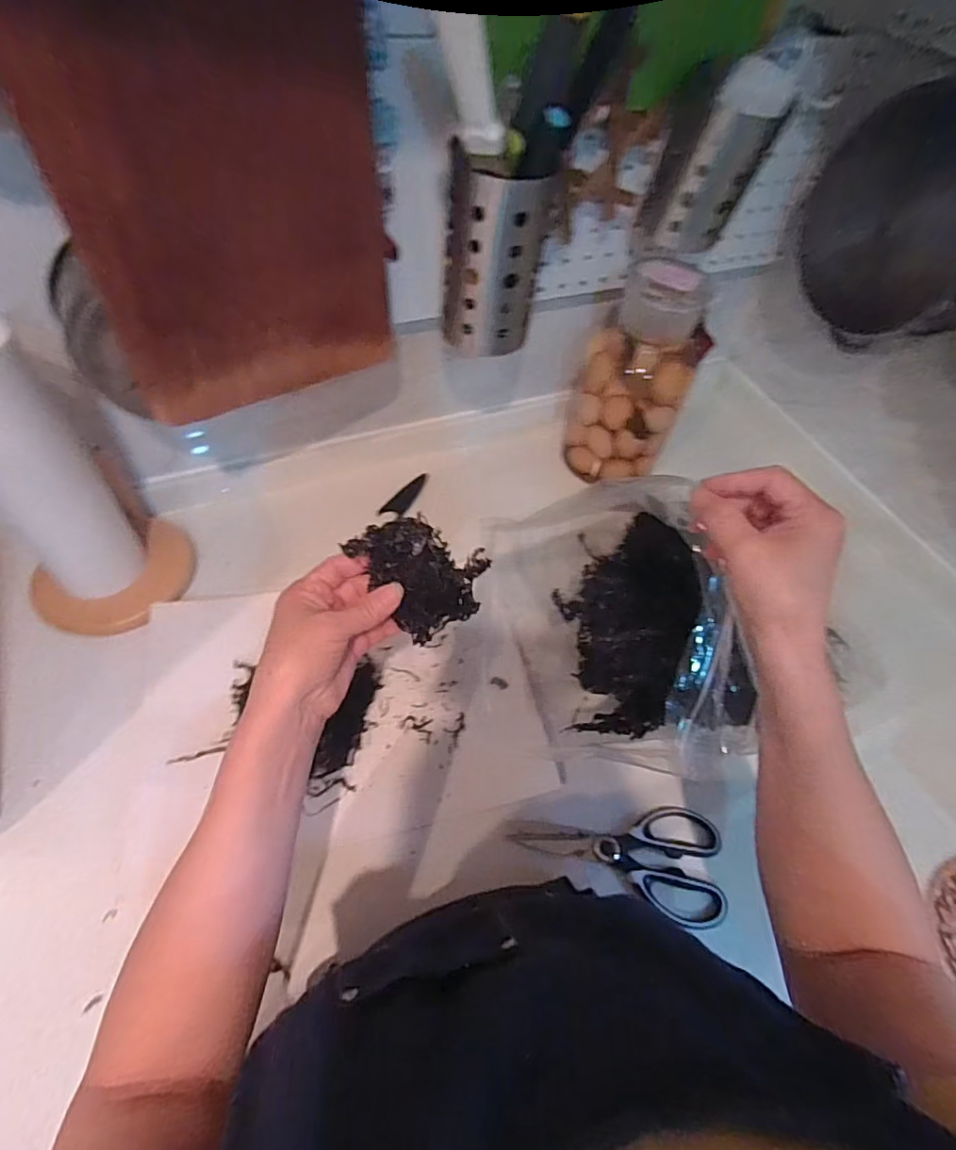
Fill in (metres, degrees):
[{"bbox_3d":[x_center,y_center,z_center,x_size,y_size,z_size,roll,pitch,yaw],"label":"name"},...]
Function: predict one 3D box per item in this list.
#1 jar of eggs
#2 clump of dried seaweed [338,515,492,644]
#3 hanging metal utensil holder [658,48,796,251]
[{"bbox_3d":[0.206,-0.260,0.723,0.149,0.270,0.119,17,54,6],"label":"jar of eggs"},{"bbox_3d":[-0.035,-0.004,0.360,0.078,0.015,0.083,-32,91,19],"label":"clump of dried seaweed"},{"bbox_3d":[0.256,-0.422,0.557,0.073,0.154,0.079,25,56,12],"label":"hanging metal utensil holder"}]

